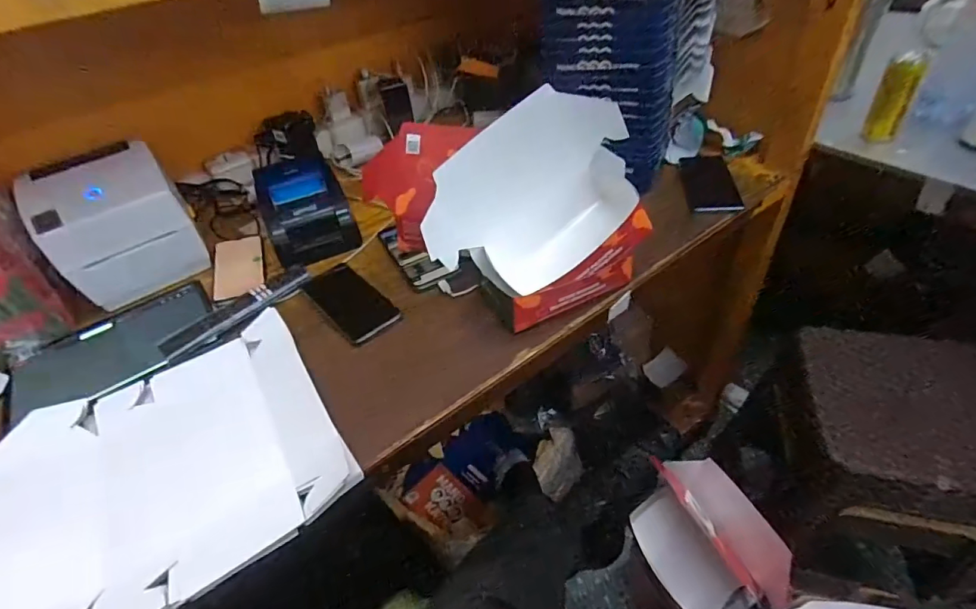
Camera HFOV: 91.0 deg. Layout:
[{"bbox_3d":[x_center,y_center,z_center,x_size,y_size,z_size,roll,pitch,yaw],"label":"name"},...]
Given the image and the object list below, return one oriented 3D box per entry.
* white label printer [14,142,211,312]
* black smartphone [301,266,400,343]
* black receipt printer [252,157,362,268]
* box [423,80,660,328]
[{"bbox_3d":[-0.546,-0.122,0.714,0.169,0.162,0.146,-31,48,-23],"label":"white label printer"},{"bbox_3d":[-0.188,-0.007,0.652,0.074,0.012,0.152,-34,49,-26],"label":"black smartphone"},{"bbox_3d":[-0.289,-0.150,0.760,0.122,0.101,0.149,-23,45,-16],"label":"black receipt printer"},{"bbox_3d":[0.063,-0.104,0.578,0.252,0.214,0.142,-19,44,-12],"label":"box"}]

